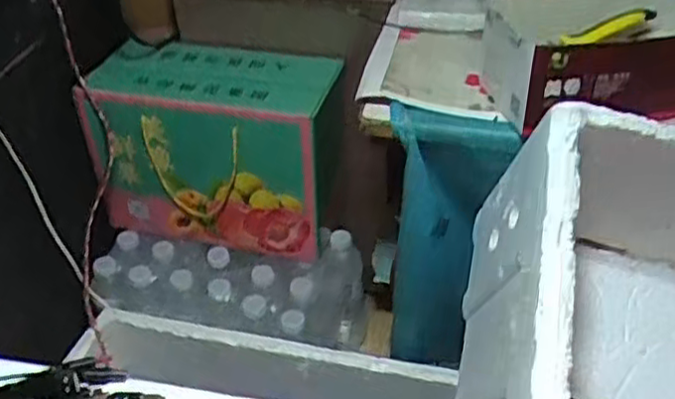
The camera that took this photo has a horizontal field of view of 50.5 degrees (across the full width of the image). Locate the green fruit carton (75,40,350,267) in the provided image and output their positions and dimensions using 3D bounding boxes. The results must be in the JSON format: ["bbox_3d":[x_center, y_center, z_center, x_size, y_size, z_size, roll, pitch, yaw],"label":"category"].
[{"bbox_3d":[-0.168,-0.059,1.008,0.331,0.264,0.132,7,39,9],"label":"green fruit carton"}]

